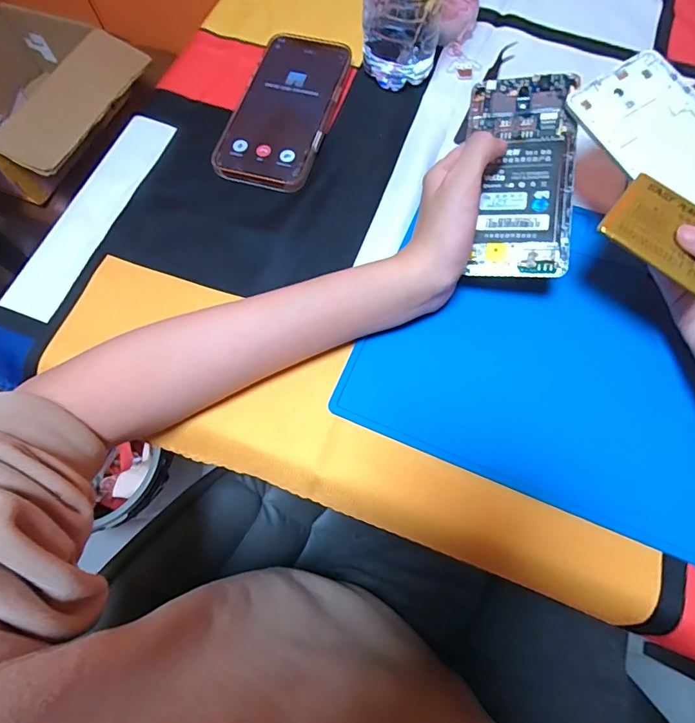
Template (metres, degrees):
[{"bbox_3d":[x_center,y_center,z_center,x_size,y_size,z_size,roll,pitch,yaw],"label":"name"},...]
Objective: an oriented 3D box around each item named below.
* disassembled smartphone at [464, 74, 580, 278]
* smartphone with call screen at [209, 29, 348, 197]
[{"bbox_3d":[0.116,-0.127,0.296,0.067,0.004,0.140,5,85,18],"label":"disassembled smartphone"},{"bbox_3d":[-0.054,-0.224,0.387,0.080,0.017,0.166,15,71,7],"label":"smartphone with call screen"}]

